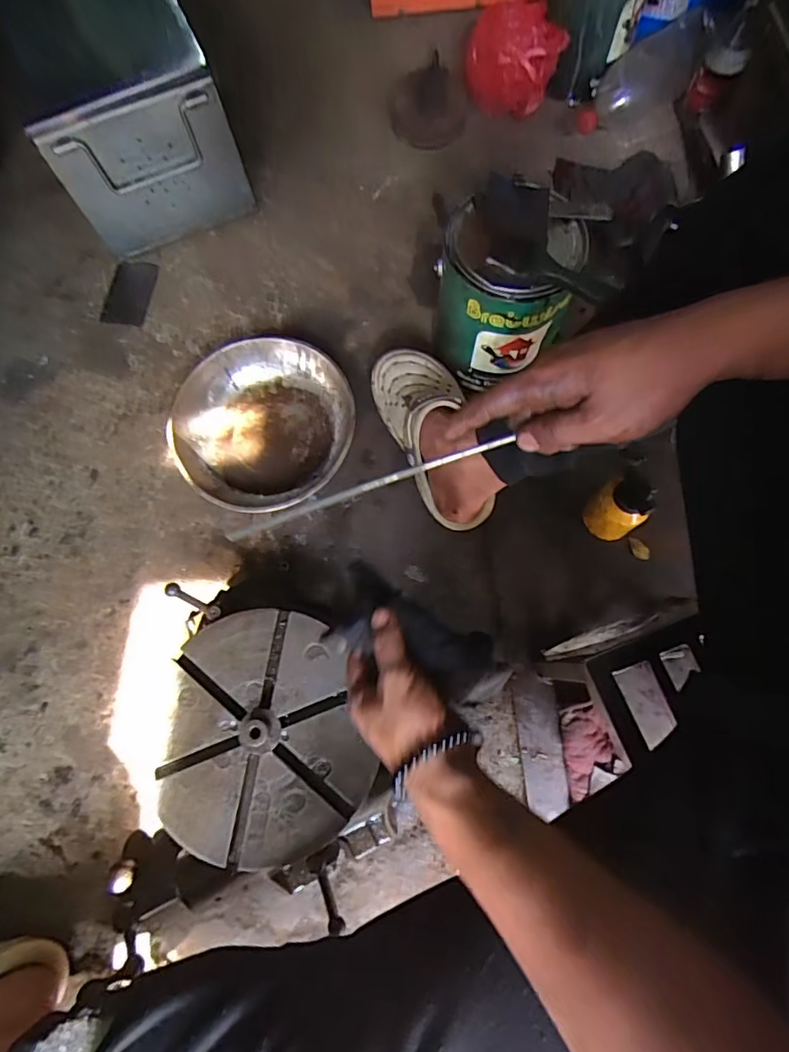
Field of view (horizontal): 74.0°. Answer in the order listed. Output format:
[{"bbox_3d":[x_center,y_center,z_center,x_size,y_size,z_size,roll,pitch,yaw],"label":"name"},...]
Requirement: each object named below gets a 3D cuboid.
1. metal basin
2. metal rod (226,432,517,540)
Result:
[{"bbox_3d":[-0.185,-0.141,0.753,0.246,0.084,0.243,0,71,1],"label":"metal basin"},{"bbox_3d":[-0.025,-0.025,0.372,0.223,0.011,0.006,-18,71,16],"label":"metal rod"}]

